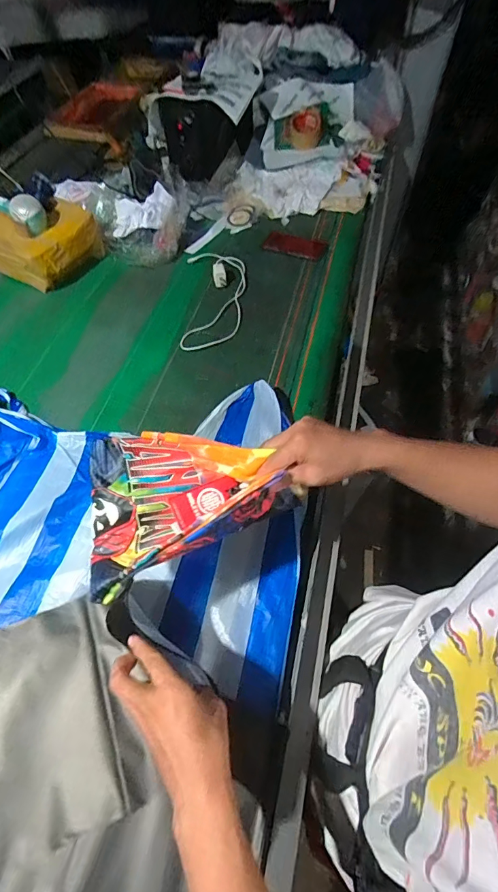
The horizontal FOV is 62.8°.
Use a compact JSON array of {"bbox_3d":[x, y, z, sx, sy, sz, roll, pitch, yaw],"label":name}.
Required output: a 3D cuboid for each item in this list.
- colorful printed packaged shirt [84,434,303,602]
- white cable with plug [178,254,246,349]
[{"bbox_3d":[-0.098,0.050,0.509,0.242,0.077,0.174,-26,62,-15],"label":"colorful printed packaged shirt"},{"bbox_3d":[-0.080,-0.351,0.954,0.142,0.032,0.317,-1,58,0],"label":"white cable with plug"}]

